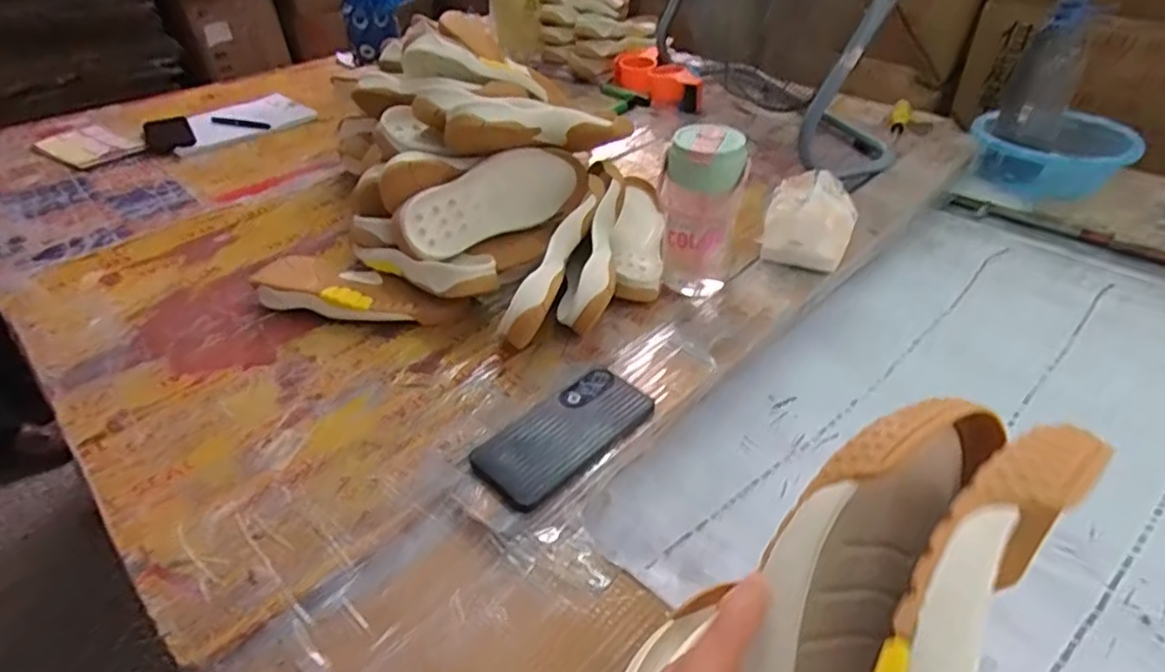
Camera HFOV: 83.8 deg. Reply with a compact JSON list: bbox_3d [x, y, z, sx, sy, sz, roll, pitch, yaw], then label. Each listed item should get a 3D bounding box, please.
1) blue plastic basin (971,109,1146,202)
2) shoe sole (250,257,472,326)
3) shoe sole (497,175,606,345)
[{"bbox_3d":[0.745,-0.293,1.036,0.202,0.090,0.202,14,43,19],"label":"blue plastic basin"},{"bbox_3d":[-0.265,-0.048,0.758,0.254,0.036,0.077,11,42,15],"label":"shoe sole"},{"bbox_3d":[-0.021,-0.095,0.730,0.043,0.068,0.245,17,62,18],"label":"shoe sole"}]

